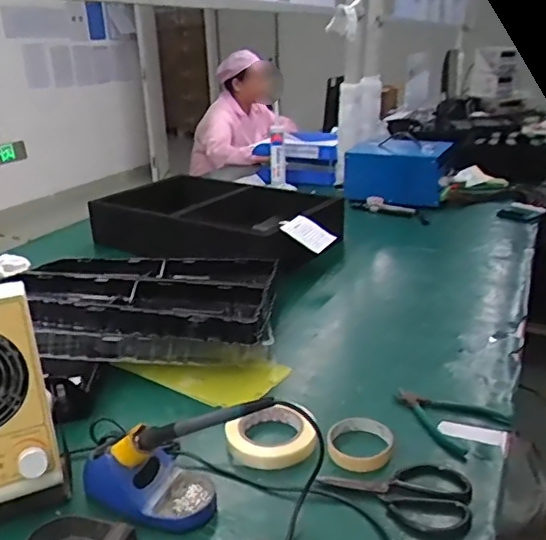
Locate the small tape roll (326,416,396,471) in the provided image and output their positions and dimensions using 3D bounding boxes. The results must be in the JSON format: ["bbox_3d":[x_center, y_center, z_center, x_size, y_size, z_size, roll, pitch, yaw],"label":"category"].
[{"bbox_3d":[0.110,0.220,0.727,0.083,0.018,0.086,-2,22,1],"label":"small tape roll"}]

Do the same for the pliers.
[{"bbox_3d":[0.239,0.200,0.796,0.111,0.013,0.140,-16,26,-32],"label":"pliers"}]

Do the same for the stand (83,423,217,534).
[{"bbox_3d":[-0.138,0.225,0.644,0.152,0.082,0.085,7,24,22],"label":"stand"}]

